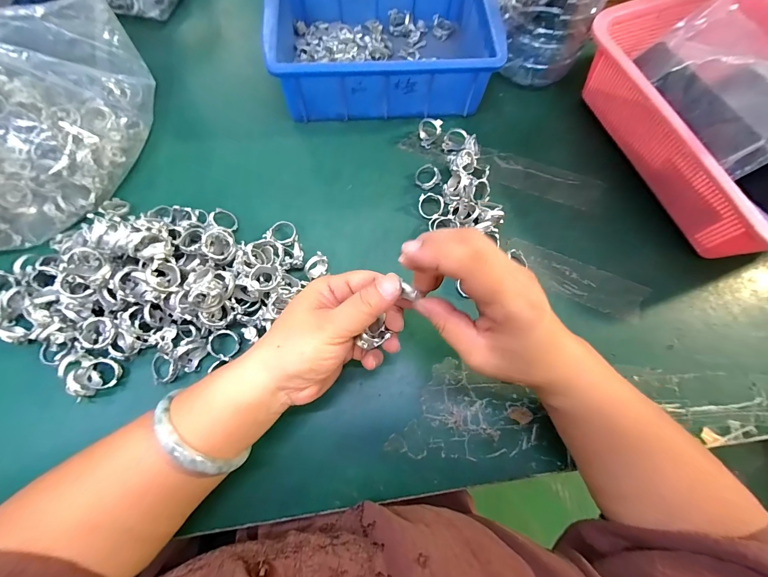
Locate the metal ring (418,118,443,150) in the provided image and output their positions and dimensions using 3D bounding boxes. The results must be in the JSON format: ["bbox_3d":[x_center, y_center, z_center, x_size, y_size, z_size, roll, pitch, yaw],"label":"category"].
[{"bbox_3d":[0.050,-0.175,0.365,0.025,0.024,0.019,19,71,5],"label":"metal ring"}]

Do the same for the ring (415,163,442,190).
[{"bbox_3d":[0.048,-0.120,0.355,0.029,0.017,0.023,38,74,11],"label":"ring"}]

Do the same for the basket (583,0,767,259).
[{"bbox_3d":[0.355,-0.174,0.331,0.204,0.109,0.298,-22,73,-9],"label":"basket"}]

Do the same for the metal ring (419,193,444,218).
[{"bbox_3d":[0.050,-0.087,0.340,0.026,0.008,0.025,0,105,1],"label":"metal ring"}]

